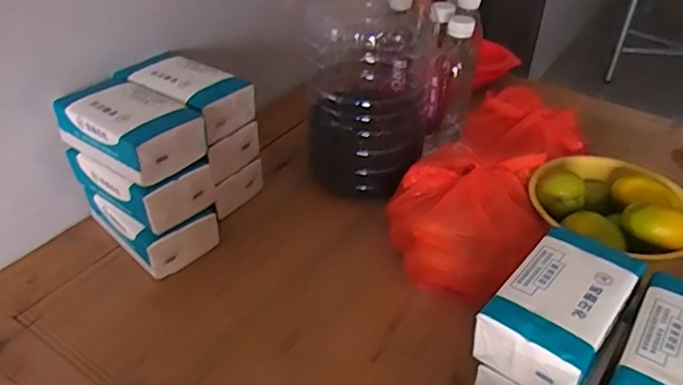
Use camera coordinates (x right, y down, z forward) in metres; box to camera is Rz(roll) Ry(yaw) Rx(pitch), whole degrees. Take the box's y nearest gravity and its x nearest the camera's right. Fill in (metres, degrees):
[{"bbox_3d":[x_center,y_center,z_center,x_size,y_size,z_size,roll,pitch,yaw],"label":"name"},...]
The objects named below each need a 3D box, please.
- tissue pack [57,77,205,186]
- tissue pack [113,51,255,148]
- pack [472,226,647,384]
[{"bbox_3d":[-0.242,-0.074,0.613,0.157,0.057,0.097,26,45,28],"label":"tissue pack"},{"bbox_3d":[-0.198,-0.123,0.676,0.155,0.060,0.095,23,43,25],"label":"tissue pack"},{"bbox_3d":[0.198,0.101,0.486,0.089,0.057,0.155,29,46,31],"label":"pack"}]

